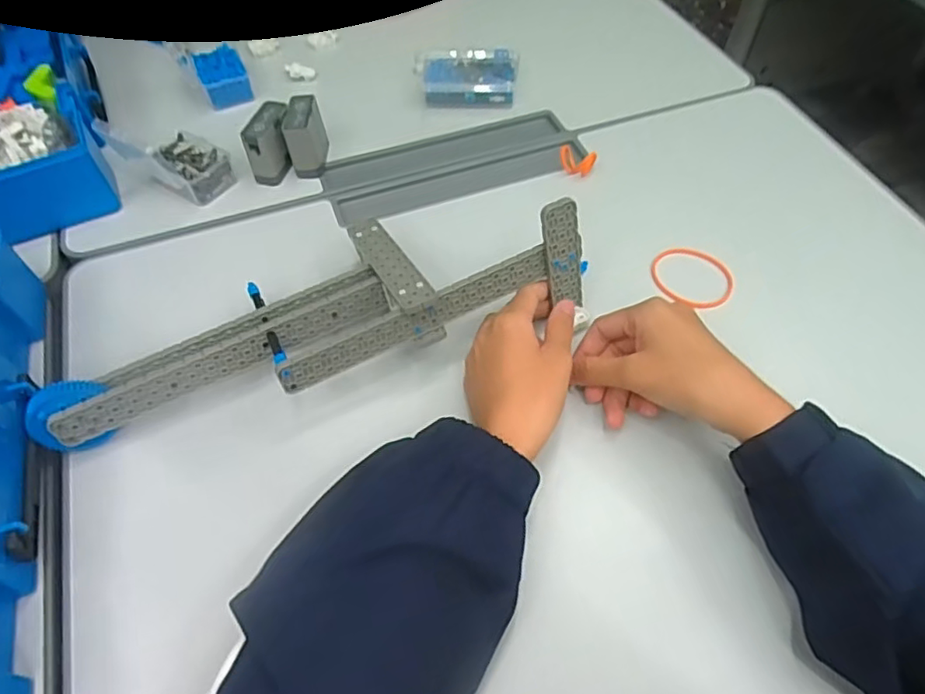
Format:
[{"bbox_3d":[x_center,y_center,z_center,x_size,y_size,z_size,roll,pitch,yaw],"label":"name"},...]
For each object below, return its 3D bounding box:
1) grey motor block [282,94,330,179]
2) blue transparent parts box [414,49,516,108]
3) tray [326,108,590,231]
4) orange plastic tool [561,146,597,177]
[{"bbox_3d":[-0.143,-0.192,0.548,0.027,0.051,0.047,2,55,1],"label":"grey motor block"},{"bbox_3d":[0.003,-0.278,0.619,0.101,0.032,0.071,4,55,2],"label":"blue transparent parts box"},{"bbox_3d":[-0.008,-0.173,0.564,0.240,0.015,0.099,-15,57,-11],"label":"tray"},{"bbox_3d":[0.104,-0.169,0.546,0.032,0.017,0.015,21,58,14],"label":"orange plastic tool"}]

